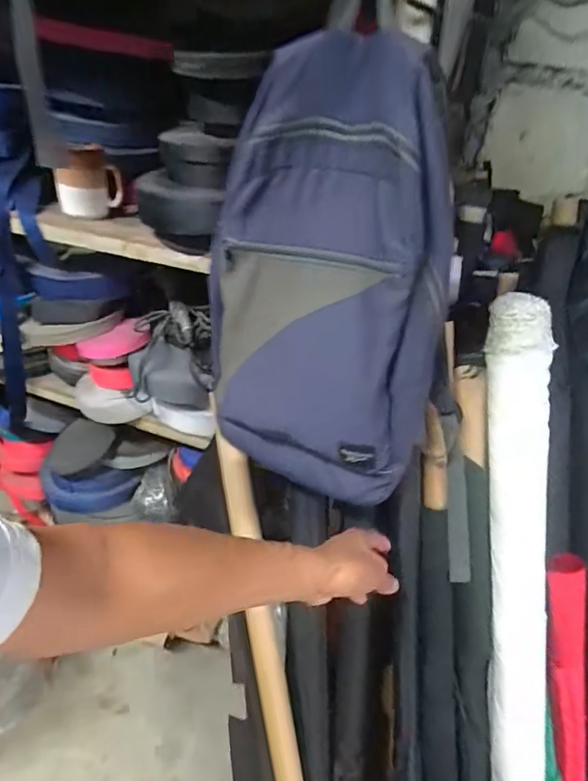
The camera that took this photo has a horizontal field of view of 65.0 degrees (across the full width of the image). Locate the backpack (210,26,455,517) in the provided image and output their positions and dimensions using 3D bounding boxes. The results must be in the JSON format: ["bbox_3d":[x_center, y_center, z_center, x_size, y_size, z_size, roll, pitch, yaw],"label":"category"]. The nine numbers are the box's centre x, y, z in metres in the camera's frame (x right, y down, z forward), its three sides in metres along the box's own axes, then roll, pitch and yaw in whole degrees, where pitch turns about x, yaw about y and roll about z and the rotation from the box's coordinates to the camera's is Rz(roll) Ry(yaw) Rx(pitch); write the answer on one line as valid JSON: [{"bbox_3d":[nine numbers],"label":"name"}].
[{"bbox_3d":[0.044,-0.110,0.545,0.259,0.473,0.120,20,38,21],"label":"backpack"}]

